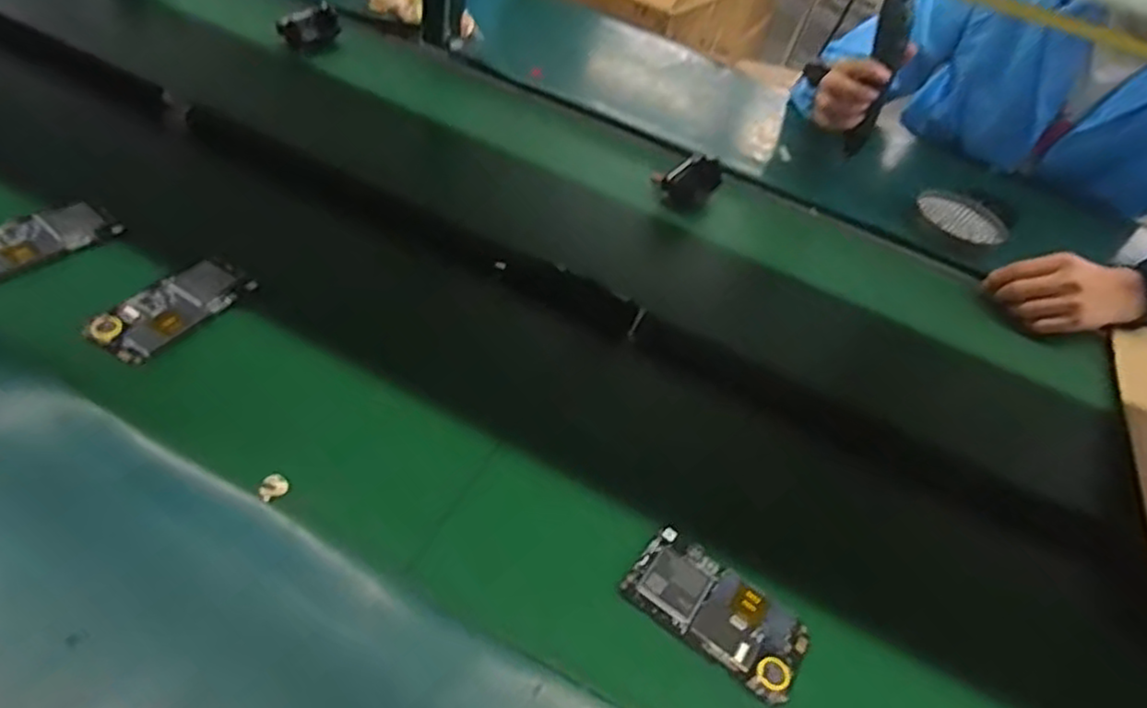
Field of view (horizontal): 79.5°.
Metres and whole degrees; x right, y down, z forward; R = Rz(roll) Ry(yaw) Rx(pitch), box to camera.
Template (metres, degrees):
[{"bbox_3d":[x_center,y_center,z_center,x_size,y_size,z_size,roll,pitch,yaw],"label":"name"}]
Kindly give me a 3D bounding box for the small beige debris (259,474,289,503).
[{"bbox_3d":[-0.211,0.094,0.485,0.020,0.008,0.015,-32,58,-24],"label":"small beige debris"}]

